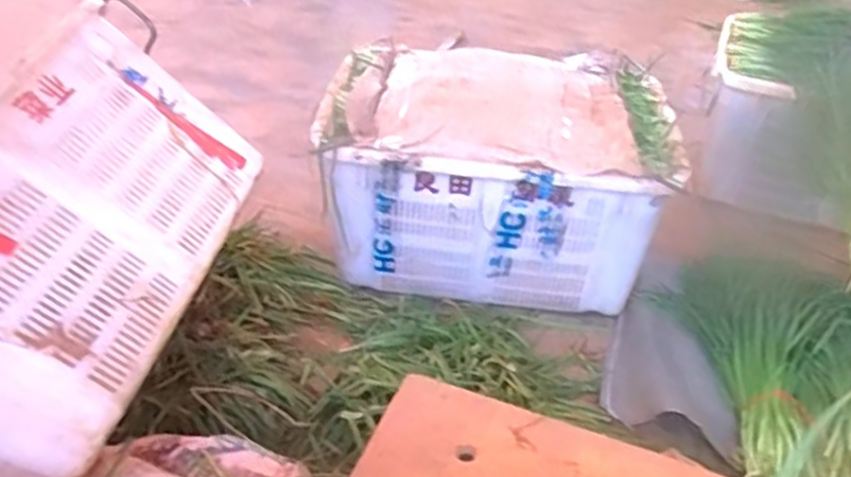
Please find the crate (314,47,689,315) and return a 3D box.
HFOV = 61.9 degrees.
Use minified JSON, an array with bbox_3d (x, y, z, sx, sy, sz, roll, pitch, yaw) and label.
[{"bbox_3d":[0.134,-0.138,1.504,0.677,0.374,0.462,5,37,2],"label":"crate"}]

